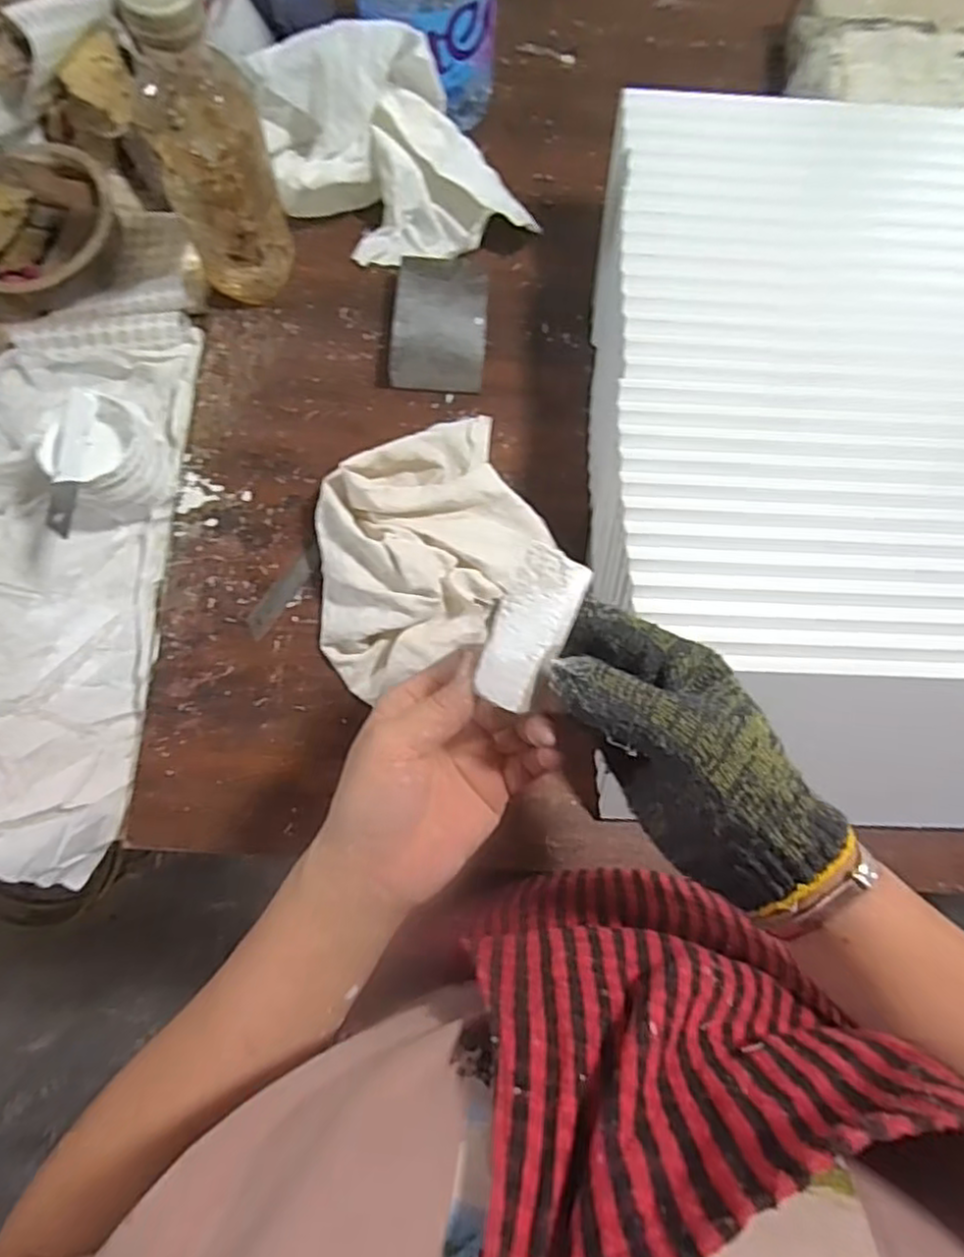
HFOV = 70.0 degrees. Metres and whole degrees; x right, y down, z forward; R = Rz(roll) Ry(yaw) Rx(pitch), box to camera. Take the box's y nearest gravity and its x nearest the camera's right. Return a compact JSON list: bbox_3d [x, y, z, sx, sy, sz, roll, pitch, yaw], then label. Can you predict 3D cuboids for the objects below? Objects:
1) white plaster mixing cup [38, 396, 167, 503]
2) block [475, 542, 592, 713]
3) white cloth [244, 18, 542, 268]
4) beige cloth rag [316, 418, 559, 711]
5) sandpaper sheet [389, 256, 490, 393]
[{"bbox_3d":[-0.253,-0.112,0.473,0.064,0.064,0.058,-29,78,-7],"label":"white plaster mixing cup"},{"bbox_3d":[0.021,0.000,0.296,0.030,0.019,0.068,23,91,5],"label":"block"},{"bbox_3d":[-0.073,-0.361,0.510,0.196,0.099,0.152,-13,80,-4],"label":"white cloth"},{"bbox_3d":[-0.044,-0.055,0.464,0.161,0.057,0.151,-25,81,-6],"label":"beige cloth rag"},{"bbox_3d":[-0.031,-0.229,0.519,0.068,0.033,0.102,4,79,-1],"label":"sandpaper sheet"}]

